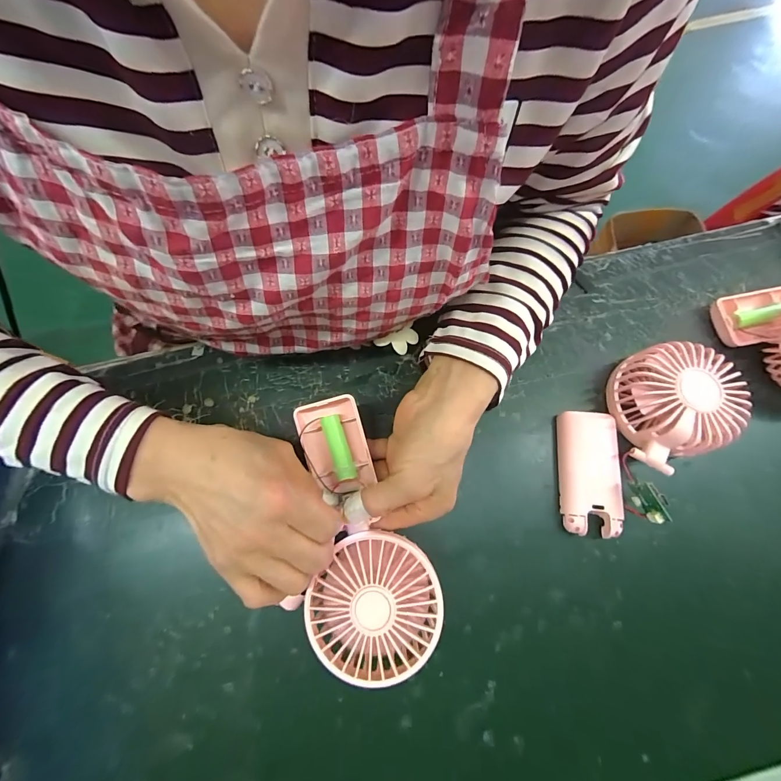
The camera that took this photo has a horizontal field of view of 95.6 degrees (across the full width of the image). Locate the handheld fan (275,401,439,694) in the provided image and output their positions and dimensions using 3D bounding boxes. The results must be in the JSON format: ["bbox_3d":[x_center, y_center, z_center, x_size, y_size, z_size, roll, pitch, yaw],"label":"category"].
[{"bbox_3d":[-0.024,0.095,0.243,0.085,0.026,0.178,-13,74,-3],"label":"handheld fan"}]

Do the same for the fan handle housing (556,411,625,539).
[{"bbox_3d":[0.158,0.064,0.282,0.043,0.018,0.094,5,75,2],"label":"fan handle housing"}]

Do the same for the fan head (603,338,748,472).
[{"bbox_3d":[0.222,0.010,0.282,0.087,0.047,0.092,-15,75,-3],"label":"fan head"}]

